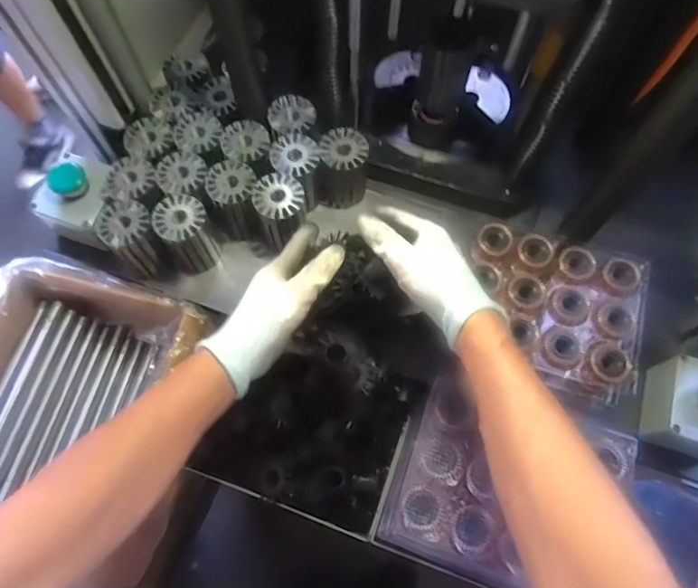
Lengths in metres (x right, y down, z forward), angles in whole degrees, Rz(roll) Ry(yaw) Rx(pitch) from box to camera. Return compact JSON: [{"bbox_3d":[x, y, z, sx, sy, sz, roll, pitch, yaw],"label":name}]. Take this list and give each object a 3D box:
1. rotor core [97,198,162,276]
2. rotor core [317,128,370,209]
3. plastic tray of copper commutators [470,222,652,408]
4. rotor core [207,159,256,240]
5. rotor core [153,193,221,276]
[{"bbox_3d":[-0.230,-0.056,0.548,0.053,0.085,0.059,-27,72,-10],"label":"rotor core"},{"bbox_3d":[-0.006,-0.142,0.580,0.054,0.077,0.057,0,69,-1],"label":"rotor core"},{"bbox_3d":[0.206,0.013,0.527,0.182,0.060,0.155,15,70,5],"label":"plastic tray of copper commutators"},{"bbox_3d":[-0.127,-0.105,0.567,0.051,0.075,0.053,-12,70,-5],"label":"rotor core"},{"bbox_3d":[-0.175,-0.062,0.549,0.057,0.080,0.058,0,69,-1],"label":"rotor core"}]

